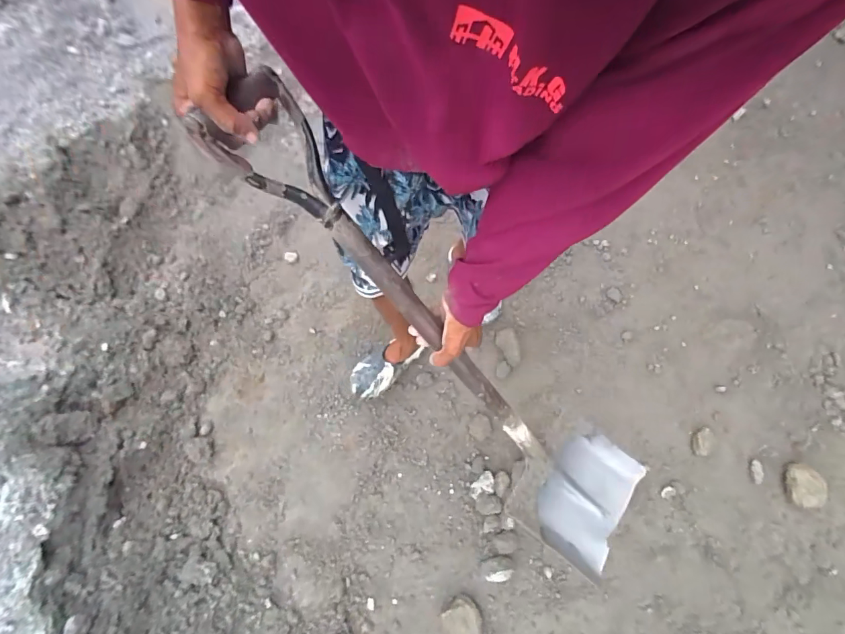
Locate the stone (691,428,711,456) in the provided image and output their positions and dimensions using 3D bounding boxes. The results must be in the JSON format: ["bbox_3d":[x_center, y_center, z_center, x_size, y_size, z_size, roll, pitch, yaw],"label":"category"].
[{"bbox_3d":[0.772,0.344,1.147,0.048,0.024,0.078,24,78,7],"label":"stone"}]

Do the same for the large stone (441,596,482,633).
[{"bbox_3d":[0.104,0.769,1.051,0.091,0.070,0.111,-40,76,-6],"label":"large stone"}]

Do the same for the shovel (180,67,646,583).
[{"bbox_3d":[0.079,0.076,0.617,0.217,0.109,0.904,-45,116,-9],"label":"shovel"}]

